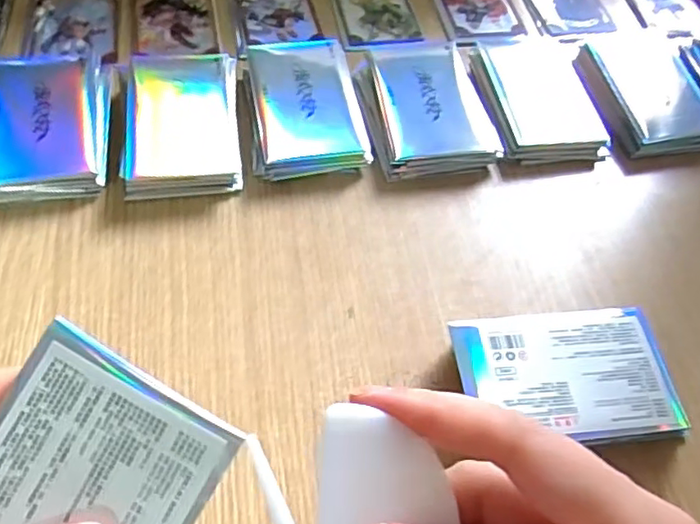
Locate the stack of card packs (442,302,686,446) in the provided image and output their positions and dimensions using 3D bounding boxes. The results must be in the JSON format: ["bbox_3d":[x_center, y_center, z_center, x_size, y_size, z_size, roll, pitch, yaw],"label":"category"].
[{"bbox_3d":[0.098,0.055,0.286,0.096,0.024,0.065,-5,56,-8],"label":"stack of card packs"}]

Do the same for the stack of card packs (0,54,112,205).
[{"bbox_3d":[-0.172,-0.078,0.352,0.068,0.023,0.093,-4,56,-7],"label":"stack of card packs"}]

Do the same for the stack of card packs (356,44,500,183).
[{"bbox_3d":[0.044,-0.096,0.385,0.073,0.021,0.098,-8,56,-10],"label":"stack of card packs"}]

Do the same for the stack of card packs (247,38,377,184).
[{"bbox_3d":[-0.029,-0.095,0.378,0.065,0.024,0.097,-7,56,-9],"label":"stack of card packs"}]

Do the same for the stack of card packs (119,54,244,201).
[{"bbox_3d":[-0.098,-0.082,0.362,0.064,0.024,0.092,-5,56,-8],"label":"stack of card packs"}]

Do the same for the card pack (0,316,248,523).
[{"bbox_3d":[-0.075,0.069,0.151,0.057,0.004,0.093,30,82,7],"label":"card pack"}]

